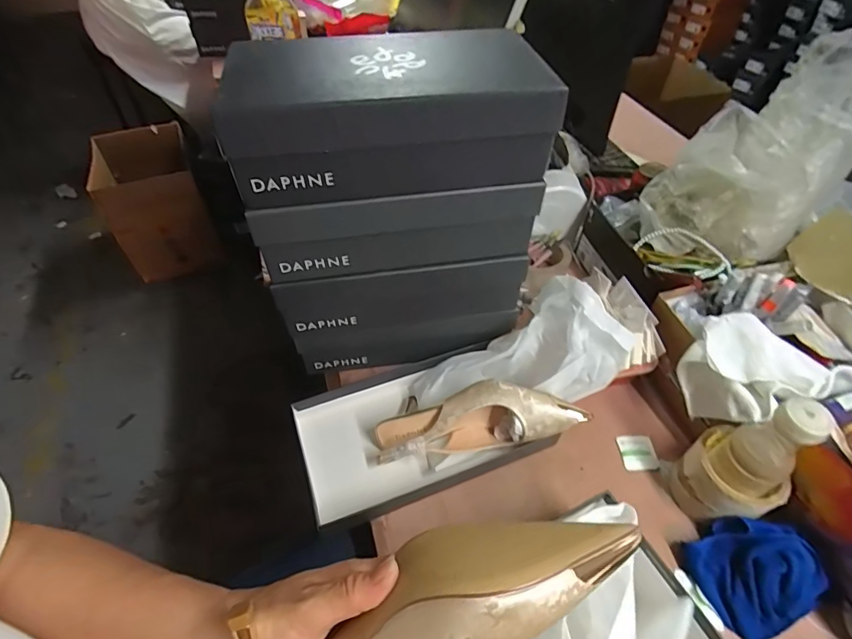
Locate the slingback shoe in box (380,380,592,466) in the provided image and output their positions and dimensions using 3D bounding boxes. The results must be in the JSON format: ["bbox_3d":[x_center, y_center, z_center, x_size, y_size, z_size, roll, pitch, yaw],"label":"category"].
[{"bbox_3d":[0.060,0.117,0.564,0.245,0.083,0.087,-5,49,-4],"label":"slingback shoe in box"}]

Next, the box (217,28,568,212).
[{"bbox_3d":[-0.037,-0.211,0.455,0.292,0.098,0.155,-8,49,-6],"label":"box"}]

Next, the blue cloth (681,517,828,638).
[{"bbox_3d":[0.333,0.255,0.460,0.099,0.056,0.098,-20,52,-16],"label":"blue cloth"}]

